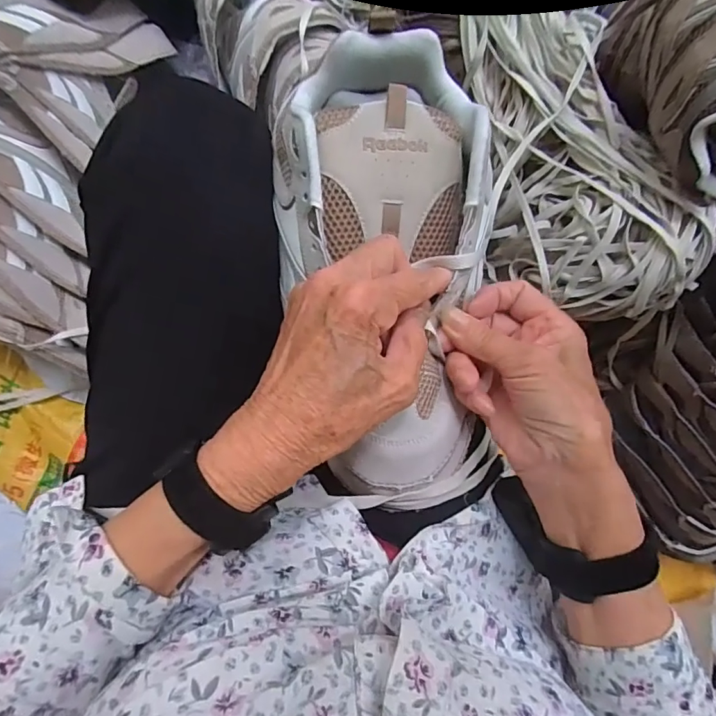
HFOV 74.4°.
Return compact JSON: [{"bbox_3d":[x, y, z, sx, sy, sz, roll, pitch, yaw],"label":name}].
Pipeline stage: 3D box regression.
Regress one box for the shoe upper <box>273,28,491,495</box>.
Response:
[{"bbox_3d":[0.017,-0.056,0.287,0.122,0.063,0.277,-5,93,-6],"label":"shoe upper"}]

